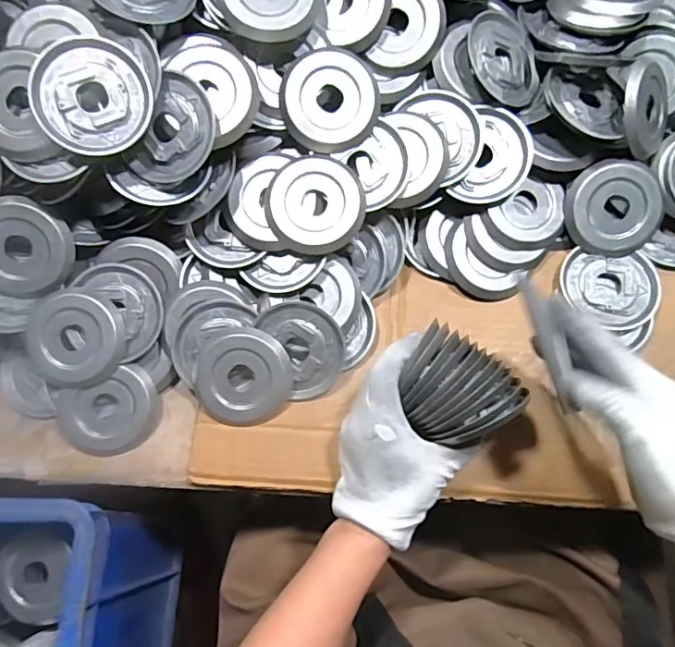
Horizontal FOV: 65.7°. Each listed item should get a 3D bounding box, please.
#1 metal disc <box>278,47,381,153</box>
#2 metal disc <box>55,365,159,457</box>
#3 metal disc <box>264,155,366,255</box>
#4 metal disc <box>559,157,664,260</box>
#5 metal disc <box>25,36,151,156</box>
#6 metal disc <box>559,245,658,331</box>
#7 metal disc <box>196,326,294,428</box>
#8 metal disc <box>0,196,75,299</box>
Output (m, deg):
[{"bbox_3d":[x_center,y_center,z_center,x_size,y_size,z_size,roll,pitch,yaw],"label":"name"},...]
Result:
[{"bbox_3d":[-0.007,-0.190,0.443,0.081,0.007,0.082,-1,97,-5],"label":"metal disc"},{"bbox_3d":[-0.200,0.080,0.456,0.086,0.019,0.068,-18,90,1],"label":"metal disc"},{"bbox_3d":[-0.019,-0.101,0.445,0.081,0.019,0.080,-1,72,2],"label":"metal disc"},{"bbox_3d":[0.248,-0.103,0.468,0.084,0.016,0.082,1,106,4],"label":"metal disc"},{"bbox_3d":[-0.188,-0.174,0.401,0.085,0.009,0.085,-1,94,-11],"label":"metal disc"},{"bbox_3d":[0.243,-0.030,0.467,0.084,0.010,0.072,4,72,3],"label":"metal disc"},{"bbox_3d":[-0.081,0.046,0.445,0.081,0.013,0.079,0,99,-1],"label":"metal disc"},{"bbox_3d":[-0.271,-0.065,0.449,0.082,0.010,0.084,-2,104,-6],"label":"metal disc"}]

